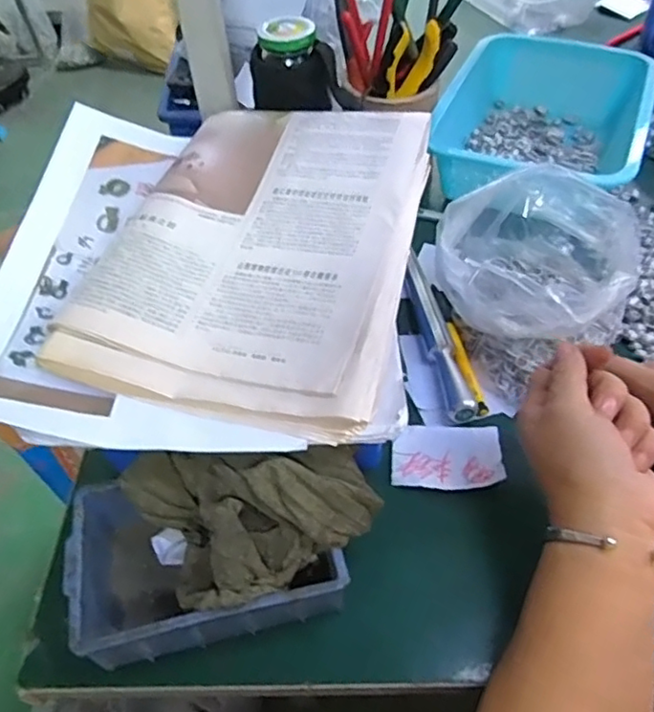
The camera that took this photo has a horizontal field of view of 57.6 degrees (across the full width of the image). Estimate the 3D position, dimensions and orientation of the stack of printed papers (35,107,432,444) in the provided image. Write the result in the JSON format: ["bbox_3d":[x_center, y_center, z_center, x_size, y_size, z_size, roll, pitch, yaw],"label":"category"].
[{"bbox_3d":[-0.041,-0.086,0.410,0.197,0.037,0.276,10,51,12],"label":"stack of printed papers"}]

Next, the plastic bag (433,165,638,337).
[{"bbox_3d":[0.158,-0.077,0.459,0.141,0.081,0.134,17,53,18],"label":"plastic bag"}]

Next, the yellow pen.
[{"bbox_3d":[0.104,-0.010,0.476,0.014,0.010,0.127,-9,50,-4],"label":"yellow pen"}]

